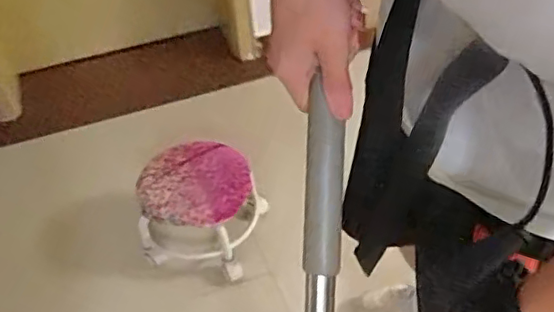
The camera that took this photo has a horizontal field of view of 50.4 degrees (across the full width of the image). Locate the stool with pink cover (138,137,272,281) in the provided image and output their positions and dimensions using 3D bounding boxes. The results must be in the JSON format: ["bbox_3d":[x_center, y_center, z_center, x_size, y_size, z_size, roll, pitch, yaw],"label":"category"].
[{"bbox_3d":[-0.192,0.132,1.481,0.269,0.239,0.251,10,45,16],"label":"stool with pink cover"}]

